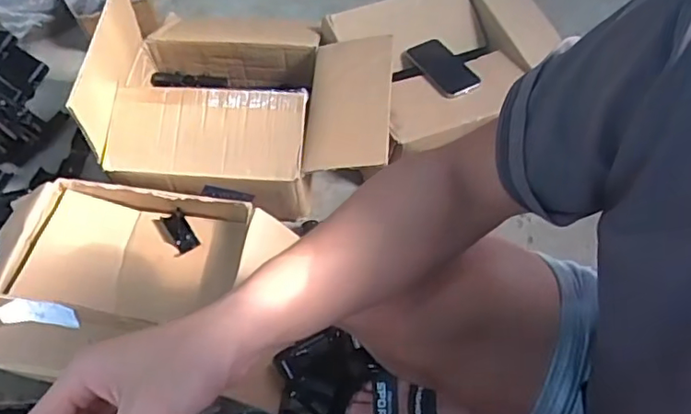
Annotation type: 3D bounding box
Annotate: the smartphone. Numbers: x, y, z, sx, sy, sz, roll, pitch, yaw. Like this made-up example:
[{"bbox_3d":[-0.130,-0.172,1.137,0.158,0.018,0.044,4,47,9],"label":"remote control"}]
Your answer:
[{"bbox_3d":[0.172,-0.247,1.018,0.081,0.011,0.150,-27,56,-16],"label":"smartphone"}]

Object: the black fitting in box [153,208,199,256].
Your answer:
[{"bbox_3d":[-0.260,0.040,0.895,0.044,0.015,0.081,-31,65,-16],"label":"black fitting in box"}]

